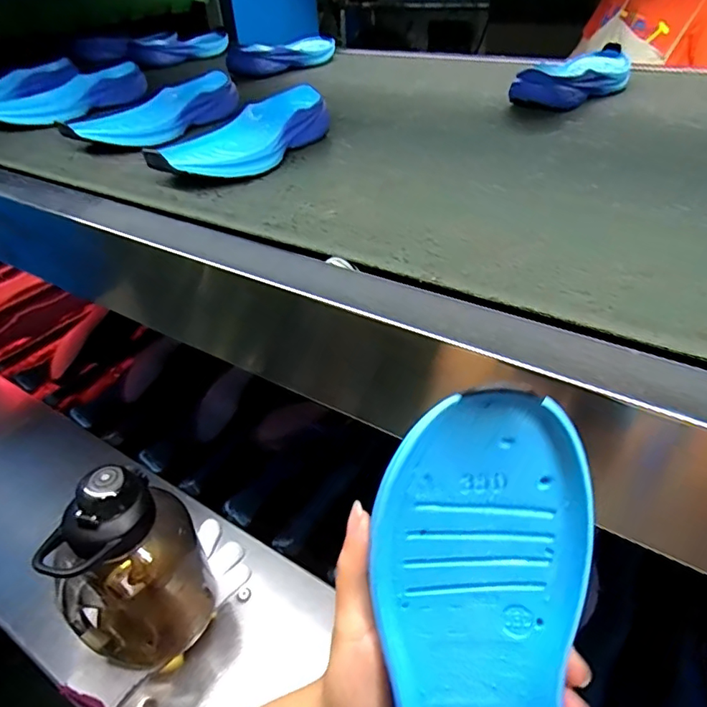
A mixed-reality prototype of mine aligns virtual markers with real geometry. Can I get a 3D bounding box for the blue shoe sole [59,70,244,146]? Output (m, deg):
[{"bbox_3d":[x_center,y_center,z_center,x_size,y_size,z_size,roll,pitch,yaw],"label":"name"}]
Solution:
[{"bbox_3d":[-0.244,-0.294,0.635,0.088,0.042,0.227,17,43,25],"label":"blue shoe sole"}]

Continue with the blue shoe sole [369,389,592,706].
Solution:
[{"bbox_3d":[0.055,0.132,0.221,0.087,0.229,0.031,-1,2,3],"label":"blue shoe sole"}]

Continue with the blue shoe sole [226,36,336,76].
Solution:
[{"bbox_3d":[-0.124,-0.513,0.909,0.071,0.049,0.233,30,51,35],"label":"blue shoe sole"}]

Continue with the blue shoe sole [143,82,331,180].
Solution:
[{"bbox_3d":[-0.115,-0.225,0.543,0.087,0.049,0.228,21,44,28],"label":"blue shoe sole"}]

